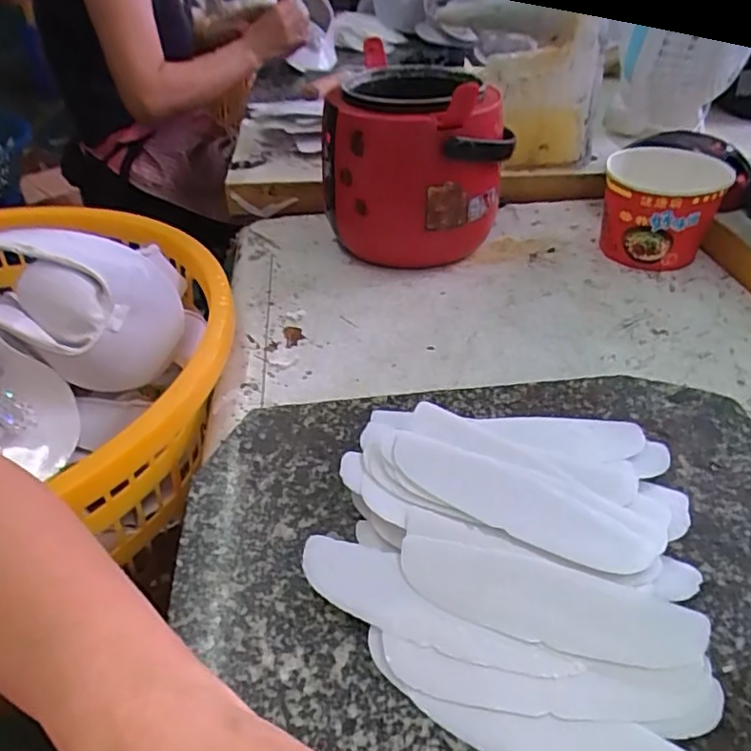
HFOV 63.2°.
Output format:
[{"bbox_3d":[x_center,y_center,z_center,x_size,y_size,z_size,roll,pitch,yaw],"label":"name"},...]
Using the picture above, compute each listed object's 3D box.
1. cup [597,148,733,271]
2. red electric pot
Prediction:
[{"bbox_3d":[0.294,-0.176,0.641,0.108,0.098,0.117,10,38,14],"label":"cup"},{"bbox_3d":[0.036,-0.223,0.654,0.198,0.165,0.196,3,38,5],"label":"red electric pot"}]

